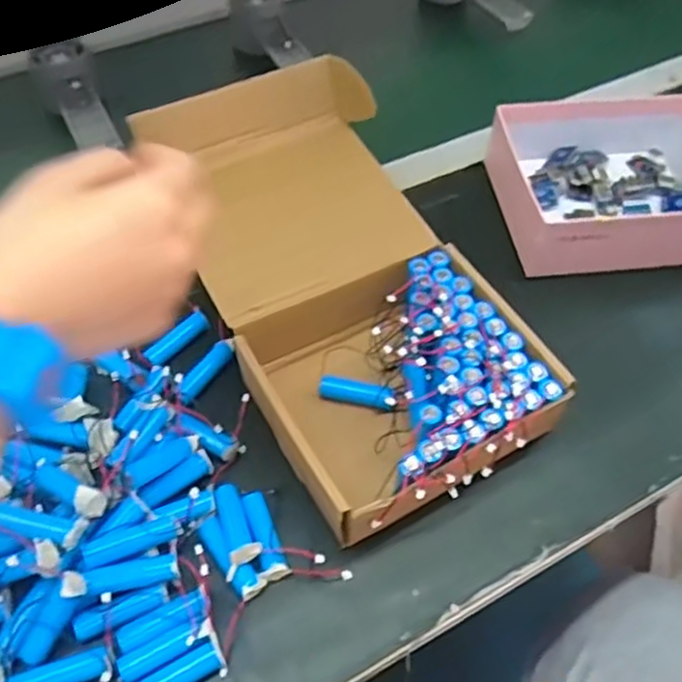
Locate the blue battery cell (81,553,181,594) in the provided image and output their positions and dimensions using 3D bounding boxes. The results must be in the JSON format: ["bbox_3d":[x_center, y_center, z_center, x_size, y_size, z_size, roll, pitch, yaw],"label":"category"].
[{"bbox_3d":[-0.112,0.123,0.375,0.047,0.011,0.014,-4,53,-27],"label":"blue battery cell"}]

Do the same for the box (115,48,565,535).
[{"bbox_3d":[0.002,-0.042,0.456,0.167,0.089,0.297,-22,58,-17],"label":"box"}]

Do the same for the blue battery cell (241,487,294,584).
[{"bbox_3d":[-0.045,0.112,0.409,0.015,0.018,0.054,-17,57,-14],"label":"blue battery cell"}]

